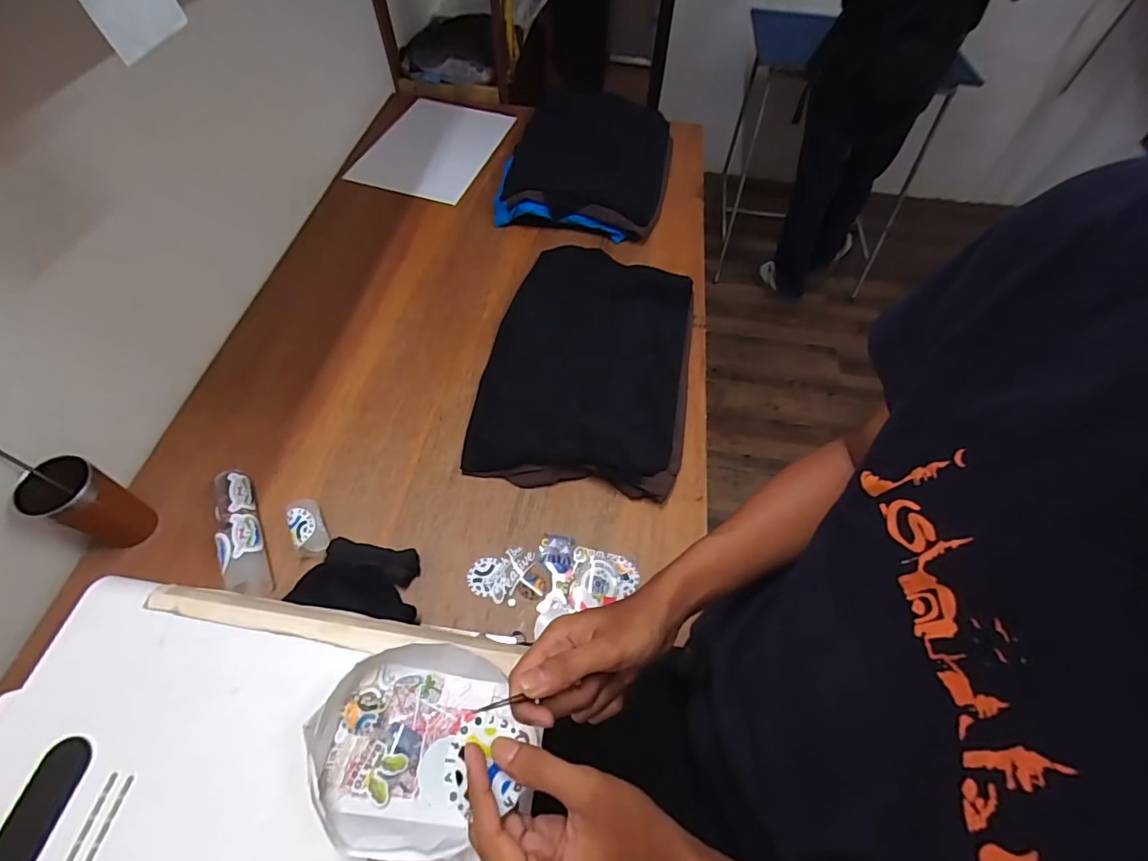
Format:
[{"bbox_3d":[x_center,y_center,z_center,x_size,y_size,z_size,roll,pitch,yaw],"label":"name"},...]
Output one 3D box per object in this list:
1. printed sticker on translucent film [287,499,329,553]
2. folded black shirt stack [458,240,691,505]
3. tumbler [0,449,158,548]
[{"bbox_3d":[-0.386,0.136,0.730,0.044,0.039,0.082,-26,63,-17],"label":"printed sticker on translucent film"},{"bbox_3d":[0.034,-0.139,0.914,0.358,0.052,0.526,10,57,3],"label":"folded black shirt stack"},{"bbox_3d":[-0.666,0.098,0.688,0.100,0.172,0.078,14,59,6],"label":"tumbler"}]

